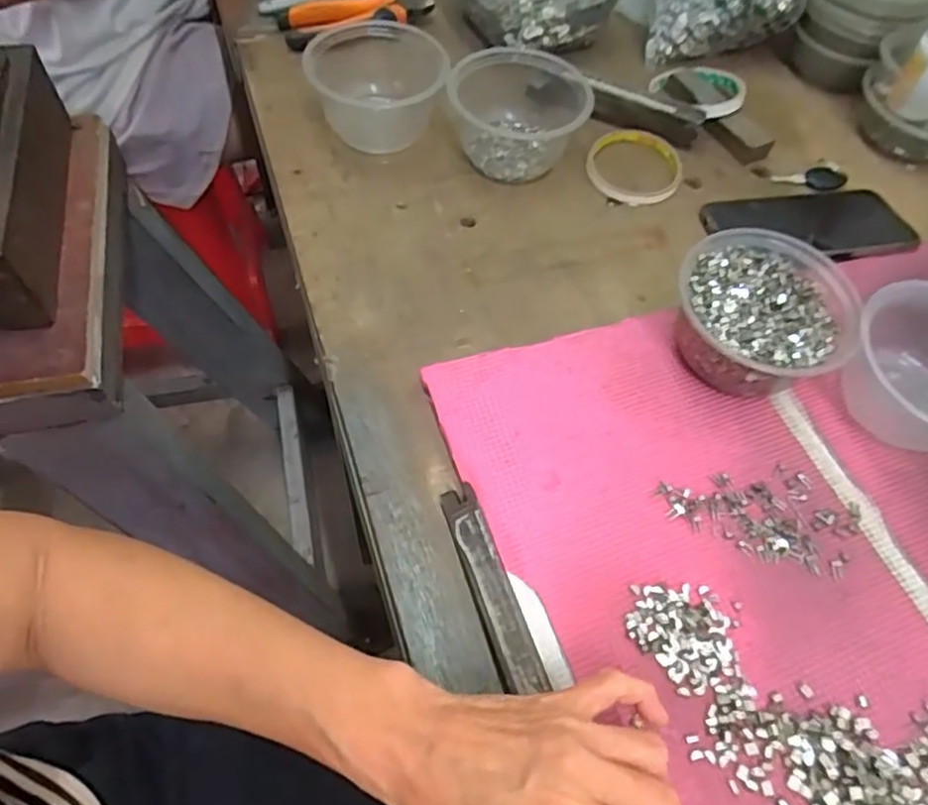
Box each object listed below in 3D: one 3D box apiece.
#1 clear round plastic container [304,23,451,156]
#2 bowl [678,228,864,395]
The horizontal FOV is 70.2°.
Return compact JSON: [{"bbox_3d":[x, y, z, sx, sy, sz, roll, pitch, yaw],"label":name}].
[{"bbox_3d":[-0.074,-0.269,0.558,0.106,0.056,0.123,-14,60,-11],"label":"clear round plastic container"},{"bbox_3d":[0.198,-0.057,0.450,0.109,0.059,0.116,1,59,-2],"label":"bowl"}]

